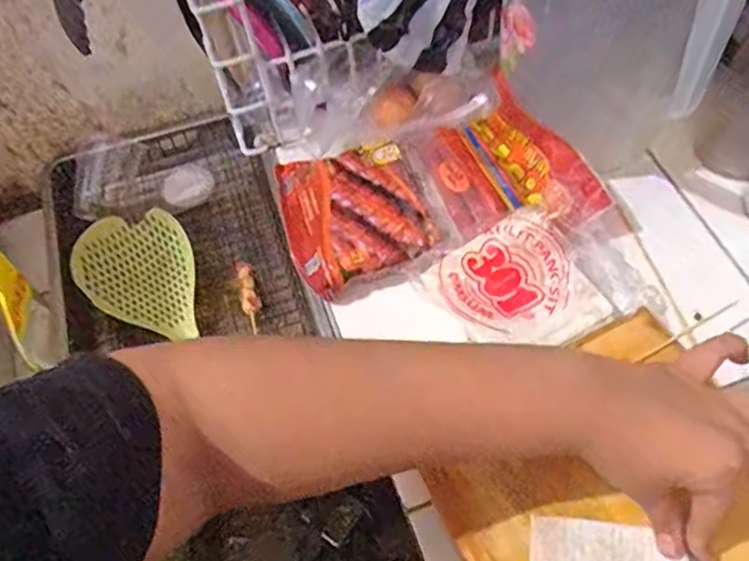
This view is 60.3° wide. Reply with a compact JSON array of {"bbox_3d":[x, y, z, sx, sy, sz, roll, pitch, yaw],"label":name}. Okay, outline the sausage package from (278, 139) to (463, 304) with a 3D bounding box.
[{"bbox_3d":[-0.010,-0.054,0.517,0.118,0.030,0.130,-15,59,-4],"label":"sausage package"}]

